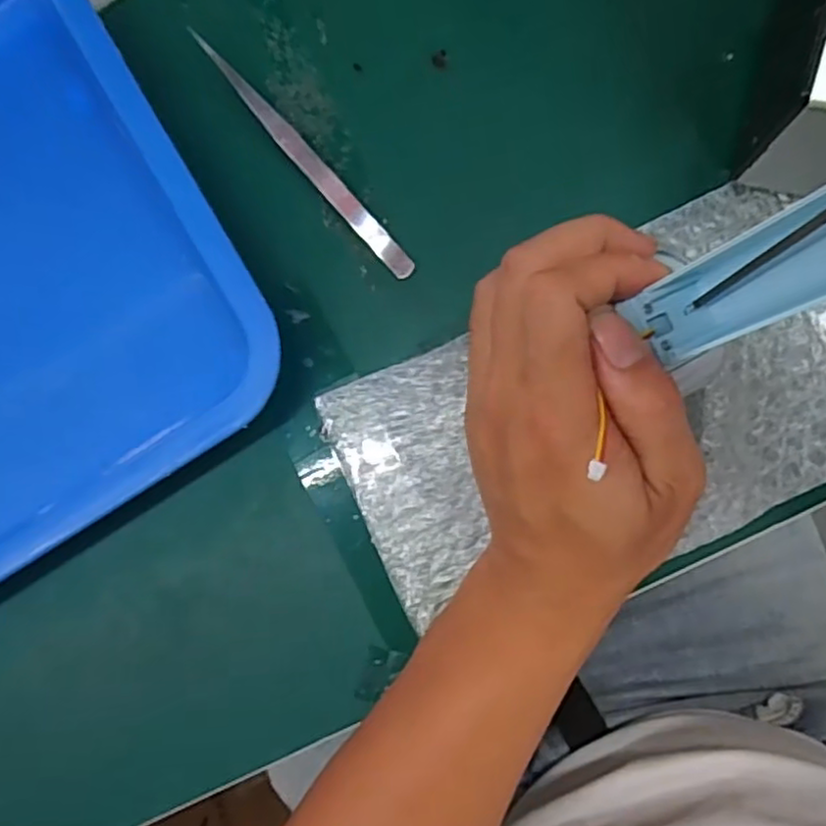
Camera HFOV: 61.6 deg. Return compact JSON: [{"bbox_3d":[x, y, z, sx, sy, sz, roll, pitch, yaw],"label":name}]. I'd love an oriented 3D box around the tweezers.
[{"bbox_3d":[-0.048,-0.112,0.304,0.010,0.012,0.136,-42,83,5],"label":"tweezers"}]

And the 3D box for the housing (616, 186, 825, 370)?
[{"bbox_3d":[0.102,-0.039,0.186,0.028,0.098,0.025,-20,87,-27],"label":"housing"}]

